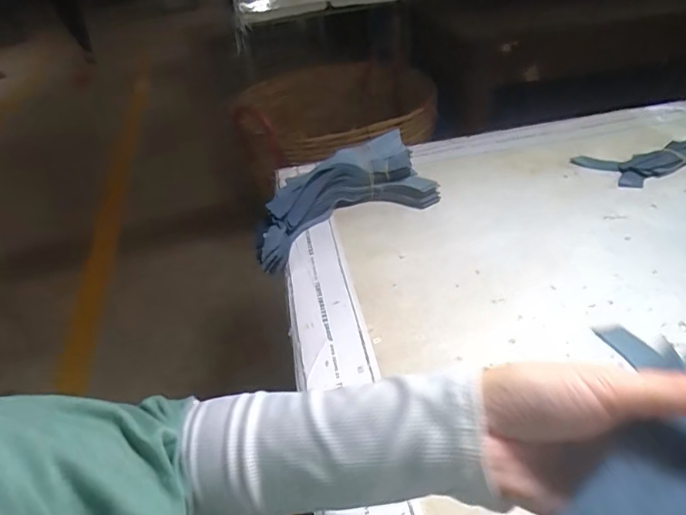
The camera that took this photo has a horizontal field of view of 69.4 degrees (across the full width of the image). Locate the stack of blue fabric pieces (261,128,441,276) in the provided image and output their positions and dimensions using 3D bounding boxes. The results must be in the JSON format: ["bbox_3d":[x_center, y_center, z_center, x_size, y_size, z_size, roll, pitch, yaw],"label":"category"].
[{"bbox_3d":[-0.008,-0.078,0.618,0.232,0.072,0.109,-24,40,-20],"label":"stack of blue fabric pieces"}]

